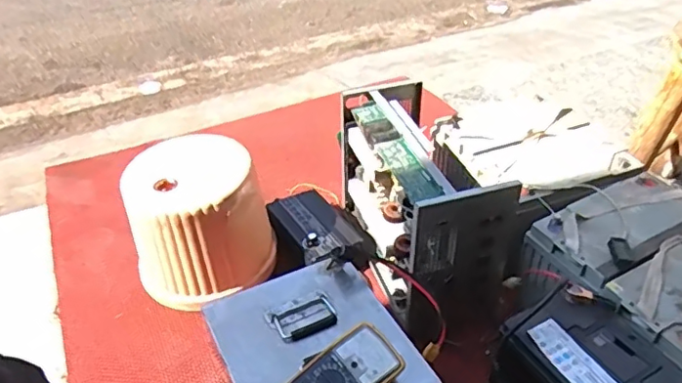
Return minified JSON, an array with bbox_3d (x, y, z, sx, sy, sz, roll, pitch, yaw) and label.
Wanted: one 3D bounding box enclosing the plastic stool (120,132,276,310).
[{"bbox_3d":[-0.286,0.057,1.177,0.269,0.256,0.233,-14,42,-16],"label":"plastic stool"}]

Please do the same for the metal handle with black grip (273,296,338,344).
[{"bbox_3d":[-0.056,0.207,0.935,0.096,0.012,0.058,-21,44,-23],"label":"metal handle with black grip"}]

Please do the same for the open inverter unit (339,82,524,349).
[{"bbox_3d":[0.159,0.016,1.157,0.206,0.306,0.464,-14,42,-16],"label":"open inverter unit"}]

